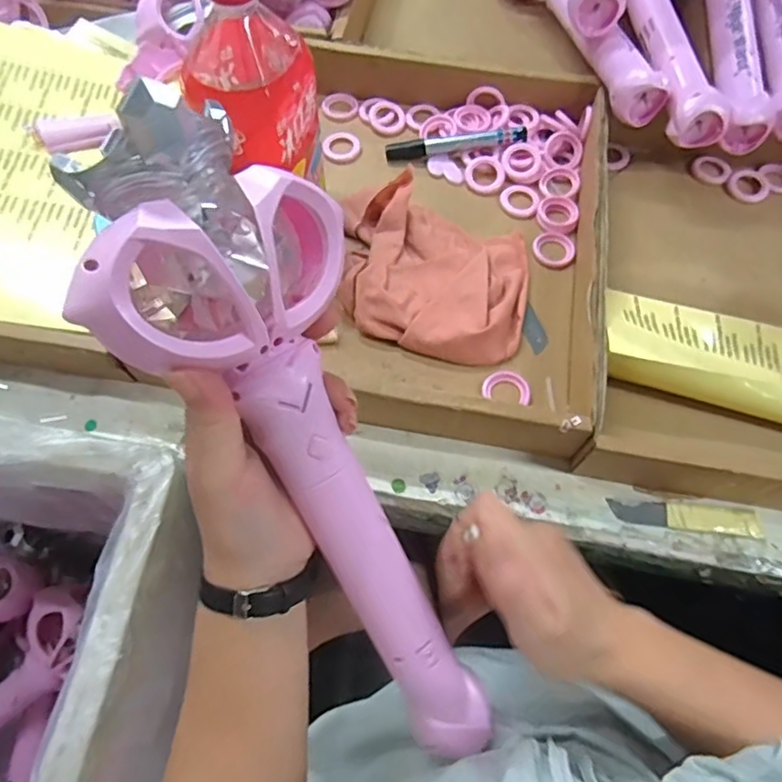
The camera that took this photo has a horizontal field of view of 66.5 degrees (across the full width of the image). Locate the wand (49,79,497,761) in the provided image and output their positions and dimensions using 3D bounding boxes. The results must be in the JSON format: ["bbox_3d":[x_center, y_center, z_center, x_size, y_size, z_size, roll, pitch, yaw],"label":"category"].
[{"bbox_3d":[-0.026,0.044,0.283,0.100,0.346,0.040,-31,25,-15],"label":"wand"}]

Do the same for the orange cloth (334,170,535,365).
[{"bbox_3d":[0.034,-0.103,0.507,0.166,0.030,0.150,14,65,5],"label":"orange cloth"}]

